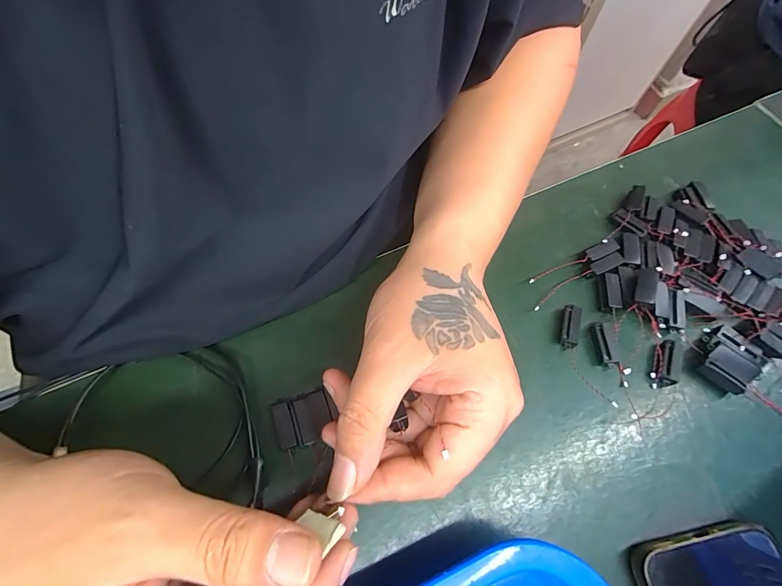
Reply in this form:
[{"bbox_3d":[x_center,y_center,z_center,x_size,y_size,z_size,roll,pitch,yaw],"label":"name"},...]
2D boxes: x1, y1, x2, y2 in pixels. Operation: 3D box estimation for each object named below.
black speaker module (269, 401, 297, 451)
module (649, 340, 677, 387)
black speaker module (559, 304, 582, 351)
[{"bbox_3d":[-0.064,0.081,0.230,0.010,0.010,0.028,-22,68,-12],"label":"black speaker module"},{"bbox_3d":[0.181,0.046,0.253,0.013,0.005,0.032,21,66,7],"label":"module"},{"bbox_3d":[0.124,0.023,0.263,0.010,0.012,0.031,17,66,6],"label":"black speaker module"}]

